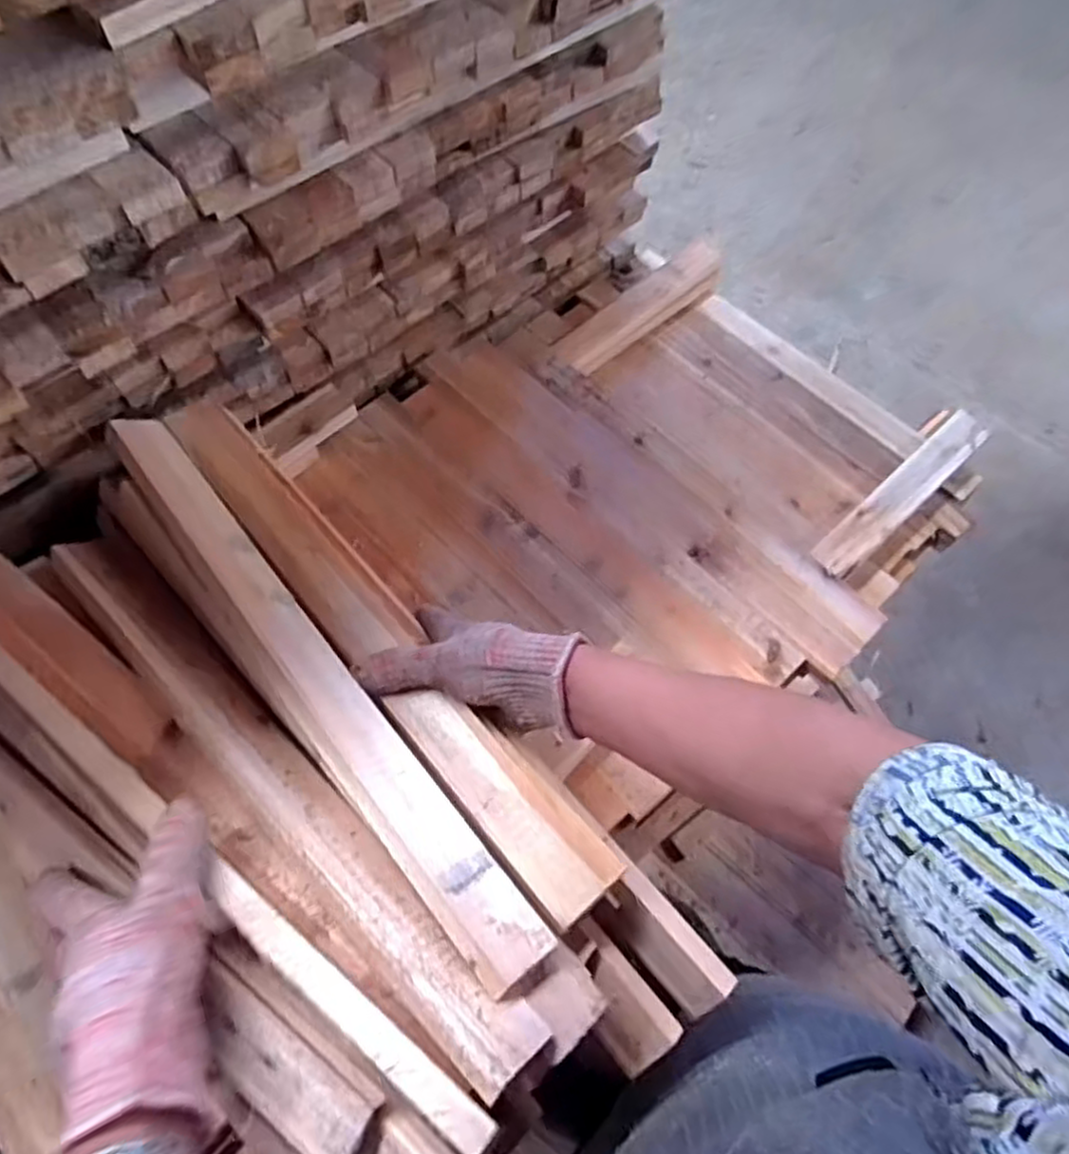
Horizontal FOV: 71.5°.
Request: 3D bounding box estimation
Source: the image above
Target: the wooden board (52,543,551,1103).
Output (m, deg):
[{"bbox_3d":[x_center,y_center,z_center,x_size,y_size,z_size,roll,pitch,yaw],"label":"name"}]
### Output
[{"bbox_3d":[-0.175,0.112,0.463,0.470,0.023,0.049,37,34,28],"label":"wooden board"}]

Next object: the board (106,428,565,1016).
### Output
[{"bbox_3d":[-0.158,0.048,0.487,0.482,0.025,0.057,44,37,24],"label":"board"}]

